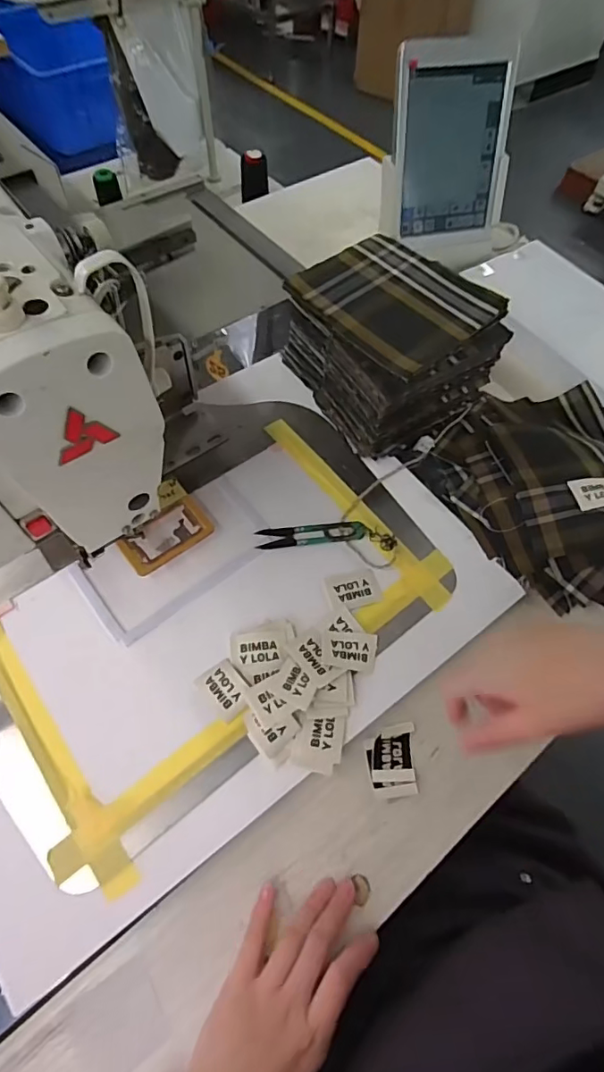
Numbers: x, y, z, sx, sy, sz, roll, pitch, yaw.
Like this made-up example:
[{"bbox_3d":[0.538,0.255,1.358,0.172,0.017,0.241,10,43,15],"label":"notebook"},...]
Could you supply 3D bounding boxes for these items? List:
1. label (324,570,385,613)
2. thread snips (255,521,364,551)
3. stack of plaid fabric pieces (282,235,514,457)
[{"bbox_3d":[0.049,0.050,0.476,0.047,0.004,0.035,-11,62,-8],"label":"label"},{"bbox_3d":[0.009,-0.001,0.503,0.105,0.007,0.023,-4,61,-5],"label":"thread snips"},{"bbox_3d":[0.090,-0.199,0.551,0.154,0.124,0.172,-31,66,-18],"label":"stack of plaid fabric pieces"}]

